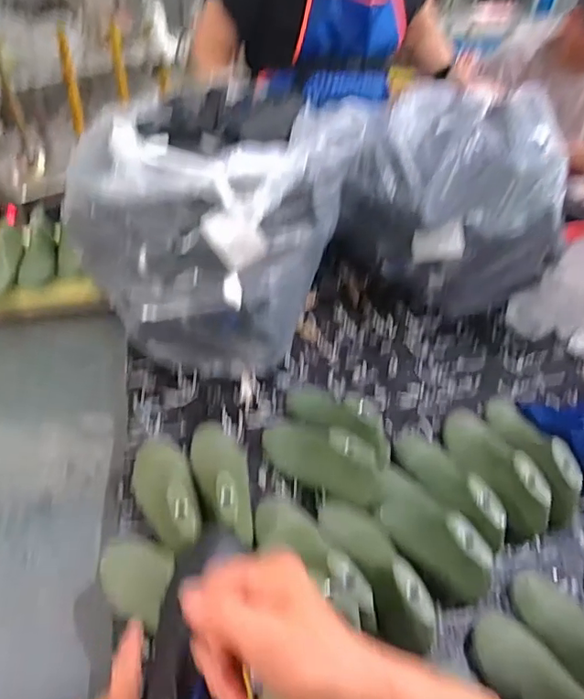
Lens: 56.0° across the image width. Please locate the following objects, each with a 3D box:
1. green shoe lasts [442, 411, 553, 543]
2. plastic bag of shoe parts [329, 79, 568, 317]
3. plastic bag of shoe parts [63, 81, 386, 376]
[{"bbox_3d":[0.275,0.155,0.771,0.069,0.082,0.211,-10,43,-13],"label":"green shoe lasts"},{"bbox_3d":[0.316,-0.279,1.064,0.390,0.347,0.316,19,45,18],"label":"plastic bag of shoe parts"},{"bbox_3d":[-0.098,-0.225,0.944,0.348,0.360,0.481,19,45,18],"label":"plastic bag of shoe parts"}]

